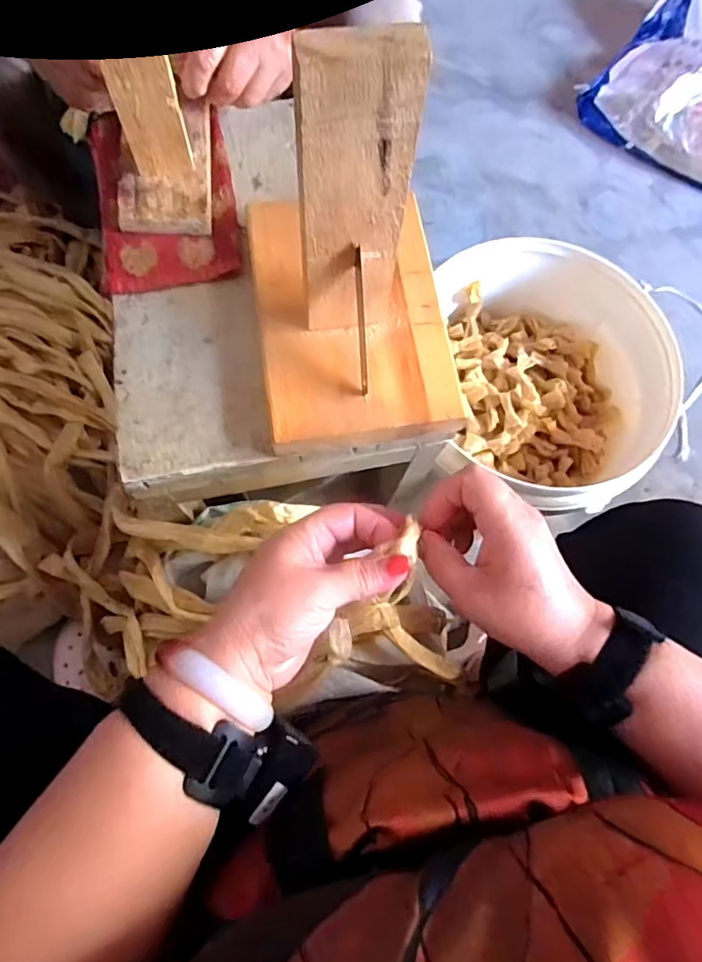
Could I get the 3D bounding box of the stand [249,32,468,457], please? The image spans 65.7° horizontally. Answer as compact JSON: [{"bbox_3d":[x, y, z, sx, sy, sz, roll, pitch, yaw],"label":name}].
[{"bbox_3d":[0.005,-0.154,0.330,0.139,0.209,0.203,-7,74,-6],"label":"stand"}]

